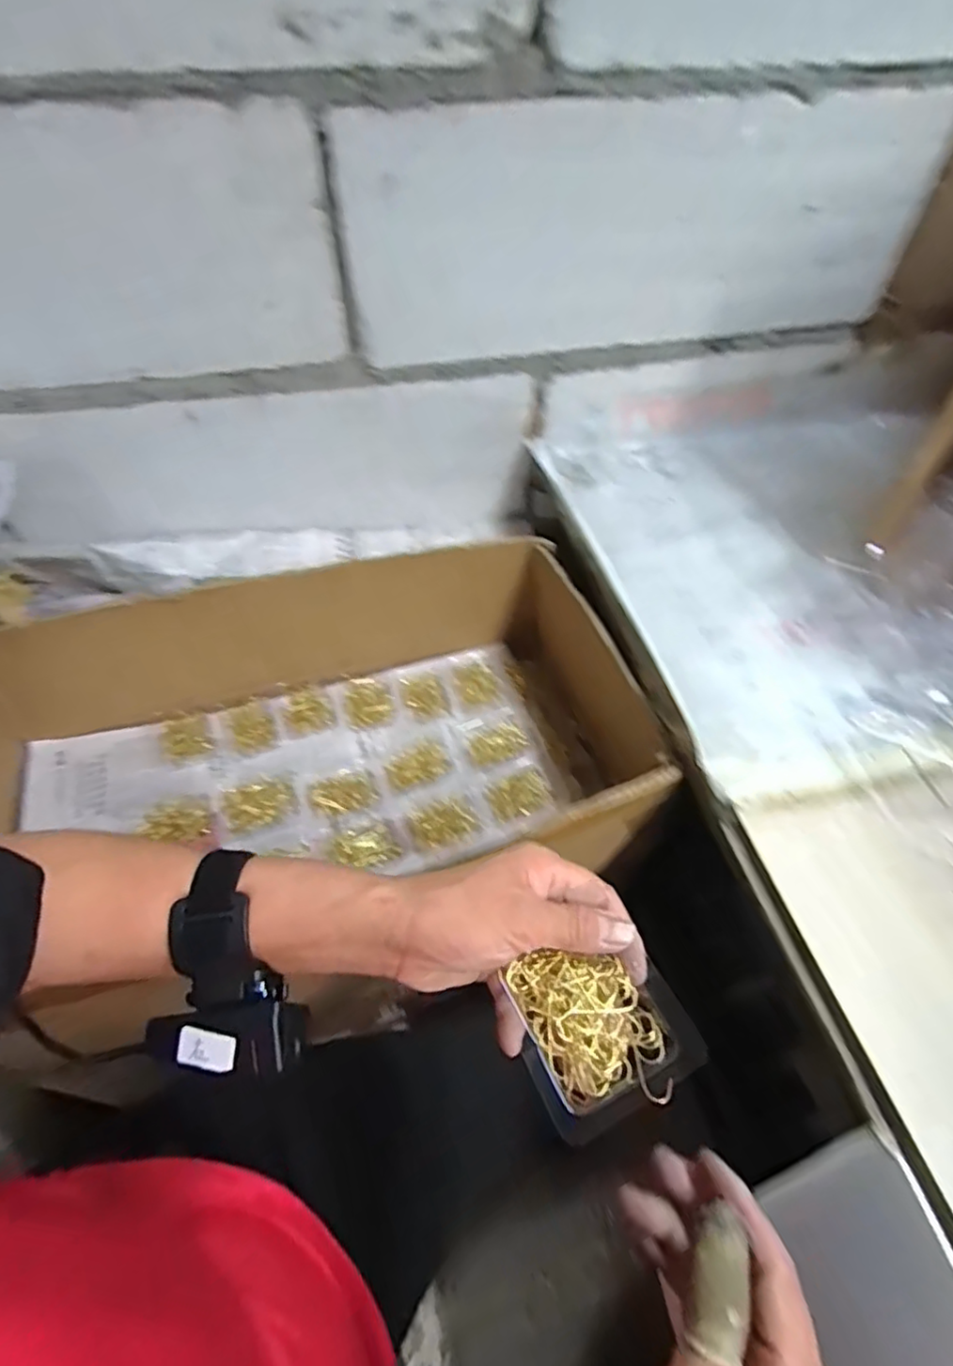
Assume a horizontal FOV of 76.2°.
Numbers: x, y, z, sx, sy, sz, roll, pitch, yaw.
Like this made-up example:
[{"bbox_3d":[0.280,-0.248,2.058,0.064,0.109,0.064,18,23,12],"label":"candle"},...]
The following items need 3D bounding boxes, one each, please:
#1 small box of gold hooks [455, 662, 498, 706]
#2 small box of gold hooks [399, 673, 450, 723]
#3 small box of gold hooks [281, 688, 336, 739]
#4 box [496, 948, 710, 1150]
[{"bbox_3d":[0.000,0.000,0.729,0.043,0.009,0.059,-10,52,-8],"label":"small box of gold hooks"},{"bbox_3d":[-0.062,0.017,0.721,0.050,0.008,0.068,-14,52,-12],"label":"small box of gold hooks"},{"bbox_3d":[-0.195,0.029,0.699,0.053,0.010,0.064,-16,53,-13],"label":"small box of gold hooks"},{"bbox_3d":[0.060,0.161,0.287,0.076,0.013,0.072,-16,53,-13],"label":"box"}]

